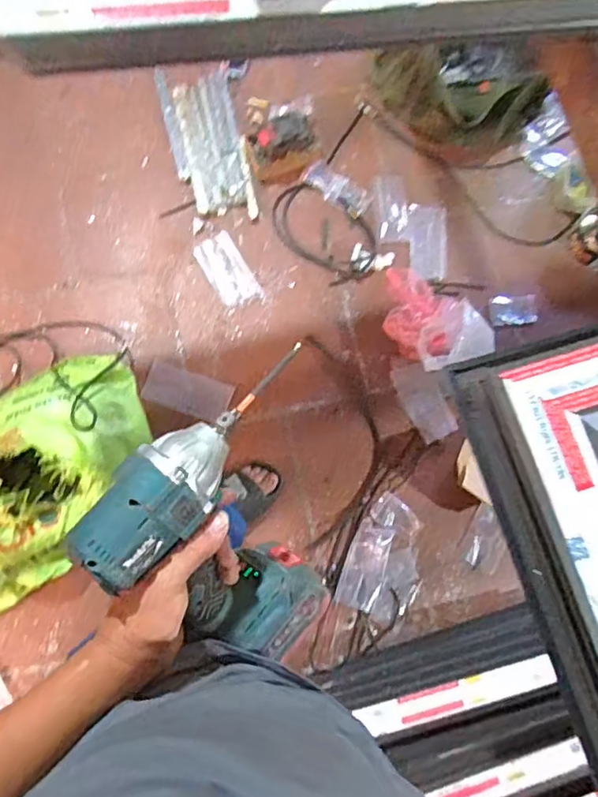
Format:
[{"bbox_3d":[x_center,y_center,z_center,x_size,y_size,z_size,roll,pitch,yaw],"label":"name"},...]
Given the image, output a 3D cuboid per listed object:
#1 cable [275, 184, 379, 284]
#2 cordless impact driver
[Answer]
[{"bbox_3d":[0.067,-0.412,1.447,0.289,0.020,0.188,43,77,6],"label":"cable"},{"bbox_3d":[-0.034,0.102,0.478,0.195,0.238,0.067,-45,47,-12],"label":"cordless impact driver"}]

